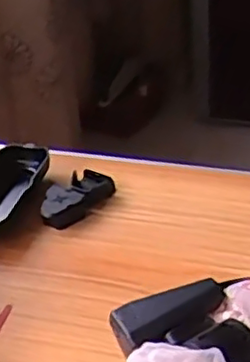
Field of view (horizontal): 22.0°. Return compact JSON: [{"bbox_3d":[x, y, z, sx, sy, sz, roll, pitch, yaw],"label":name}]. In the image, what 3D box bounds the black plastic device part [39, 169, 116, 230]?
[{"bbox_3d":[-0.047,0.013,0.584,0.044,0.020,0.073,27,49,35],"label":"black plastic device part"}]

